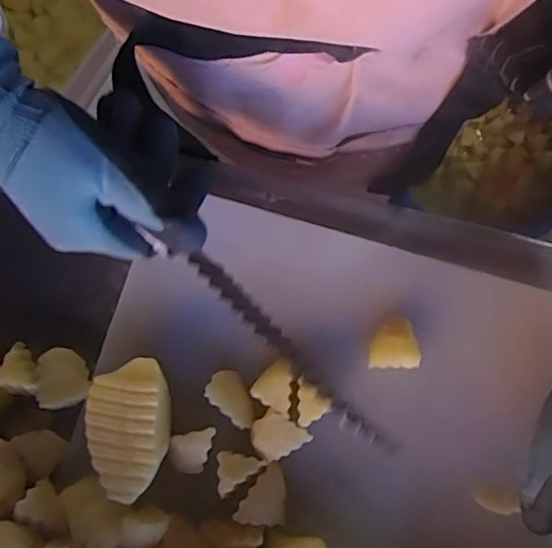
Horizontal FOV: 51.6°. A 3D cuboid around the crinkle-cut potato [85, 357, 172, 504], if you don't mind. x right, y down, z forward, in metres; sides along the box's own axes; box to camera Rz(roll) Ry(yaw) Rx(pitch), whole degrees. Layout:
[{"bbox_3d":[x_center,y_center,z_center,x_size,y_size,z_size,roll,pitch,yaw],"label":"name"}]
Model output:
[{"bbox_3d":[-0.086,0.092,0.339,0.048,0.025,0.076,-3,80,1],"label":"crinkle-cut potato"}]

